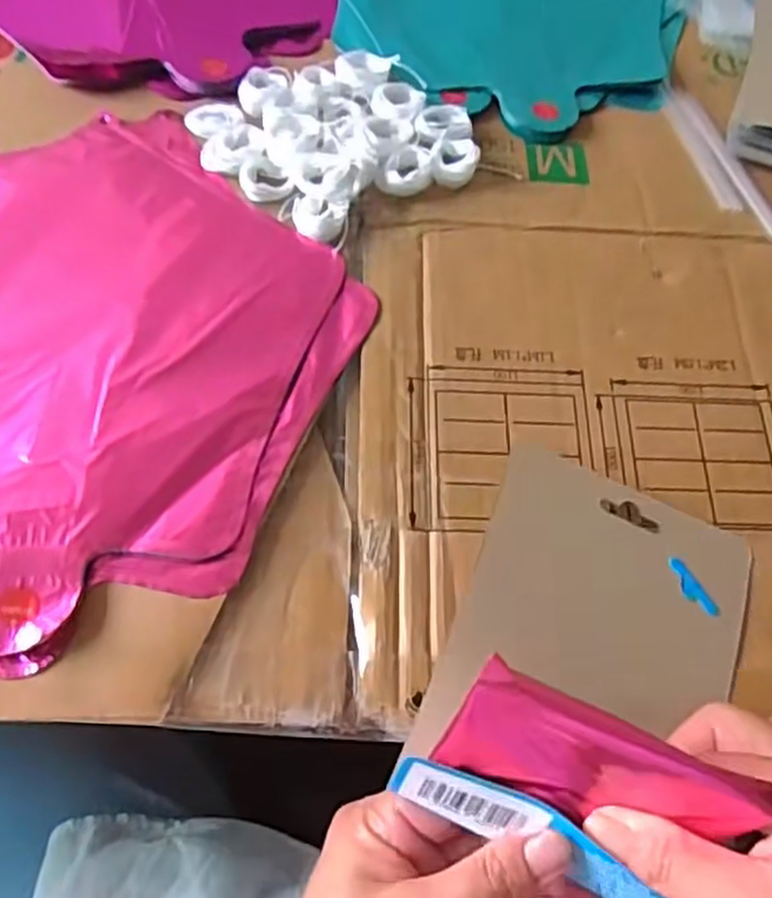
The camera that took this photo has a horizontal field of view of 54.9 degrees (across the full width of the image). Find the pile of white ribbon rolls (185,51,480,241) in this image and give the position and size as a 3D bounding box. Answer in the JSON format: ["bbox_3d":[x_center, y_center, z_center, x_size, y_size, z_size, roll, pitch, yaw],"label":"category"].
[{"bbox_3d":[-0.026,-0.171,0.397,0.124,0.020,0.127,2,64,-3],"label":"pile of white ribbon rolls"}]

